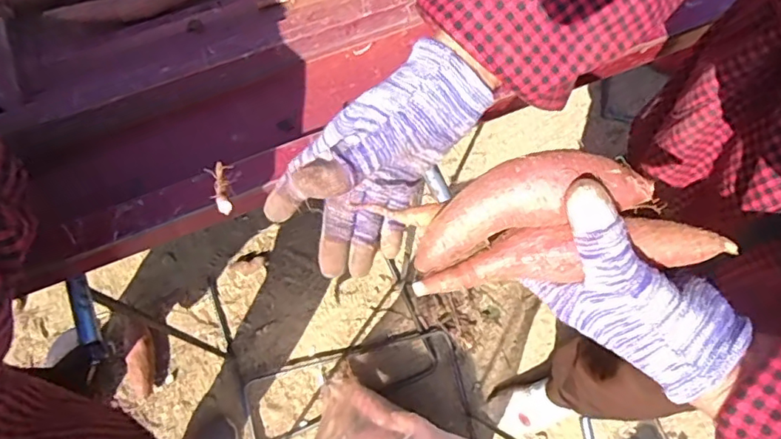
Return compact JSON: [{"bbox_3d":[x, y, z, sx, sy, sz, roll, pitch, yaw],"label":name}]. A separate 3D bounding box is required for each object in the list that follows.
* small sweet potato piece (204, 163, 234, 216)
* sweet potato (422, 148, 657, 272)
[{"bbox_3d":[-0.118,-0.024,0.375,0.019,0.010,0.056,-19,43,-8],"label":"small sweet potato piece"},{"bbox_3d":[0.075,-0.010,0.299,0.134,0.039,0.036,-21,71,7],"label":"sweet potato"}]

